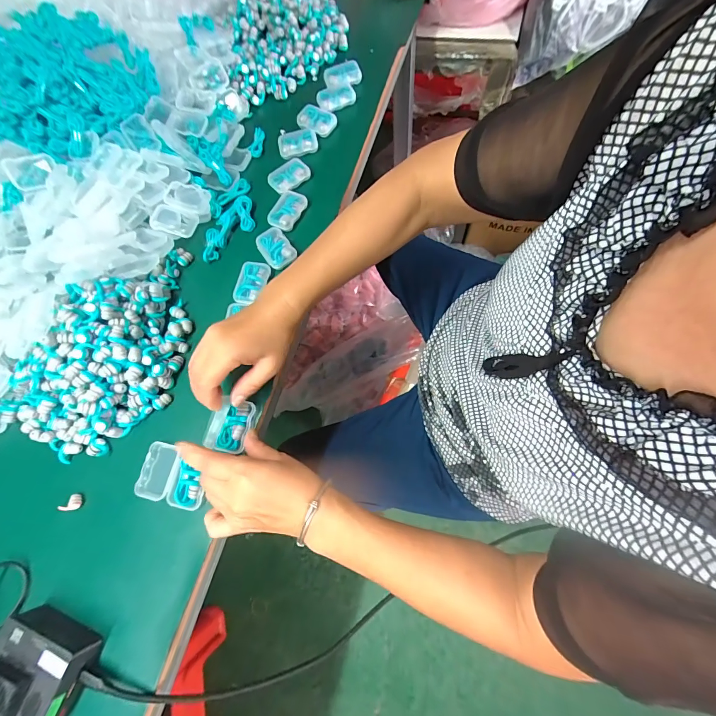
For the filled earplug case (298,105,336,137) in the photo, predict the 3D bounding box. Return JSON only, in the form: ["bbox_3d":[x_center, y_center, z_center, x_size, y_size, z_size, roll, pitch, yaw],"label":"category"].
[{"bbox_3d":[-0.063,-0.355,0.497,0.056,0.014,0.042,29,77,15],"label":"filled earplug case"}]

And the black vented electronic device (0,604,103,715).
[{"bbox_3d":[-0.286,0.275,0.291,0.084,0.053,0.069,19,75,12],"label":"black vented electronic device"}]

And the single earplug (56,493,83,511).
[{"bbox_3d":[-0.306,0.153,0.352,0.022,0.011,0.016,-9,71,3],"label":"single earplug"}]

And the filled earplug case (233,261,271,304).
[{"bbox_3d":[-0.133,-0.091,0.420,0.032,0.026,0.057,14,73,11],"label":"filled earplug case"}]

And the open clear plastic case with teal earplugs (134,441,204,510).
[{"bbox_3d":[-0.193,0.123,0.347,0.075,0.010,0.055,7,71,17],"label":"open clear plastic case with teal earplugs"}]

